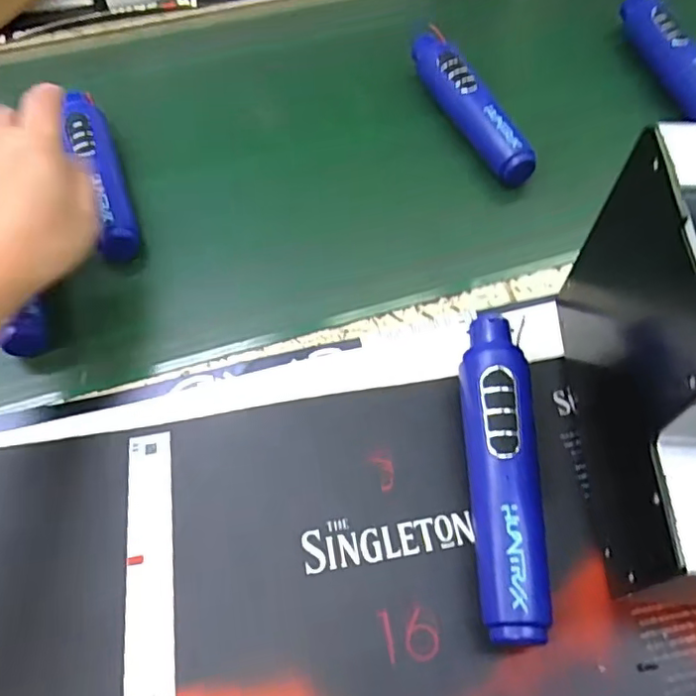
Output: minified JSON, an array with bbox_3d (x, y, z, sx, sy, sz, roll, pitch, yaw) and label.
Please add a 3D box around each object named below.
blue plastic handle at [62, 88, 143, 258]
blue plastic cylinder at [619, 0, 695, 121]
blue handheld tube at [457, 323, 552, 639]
[{"bbox_3d":[-0.192,-0.143,0.455,0.029,0.028,0.180,-19,64,-11],"label":"blue plastic handle"},{"bbox_3d":[0.286,-0.260,0.518,0.029,0.031,0.168,-10,58,-5],"label":"blue plastic cylinder"},{"bbox_3d":[0.082,0.062,0.315,0.036,0.038,0.172,1,58,2],"label":"blue handheld tube"}]

